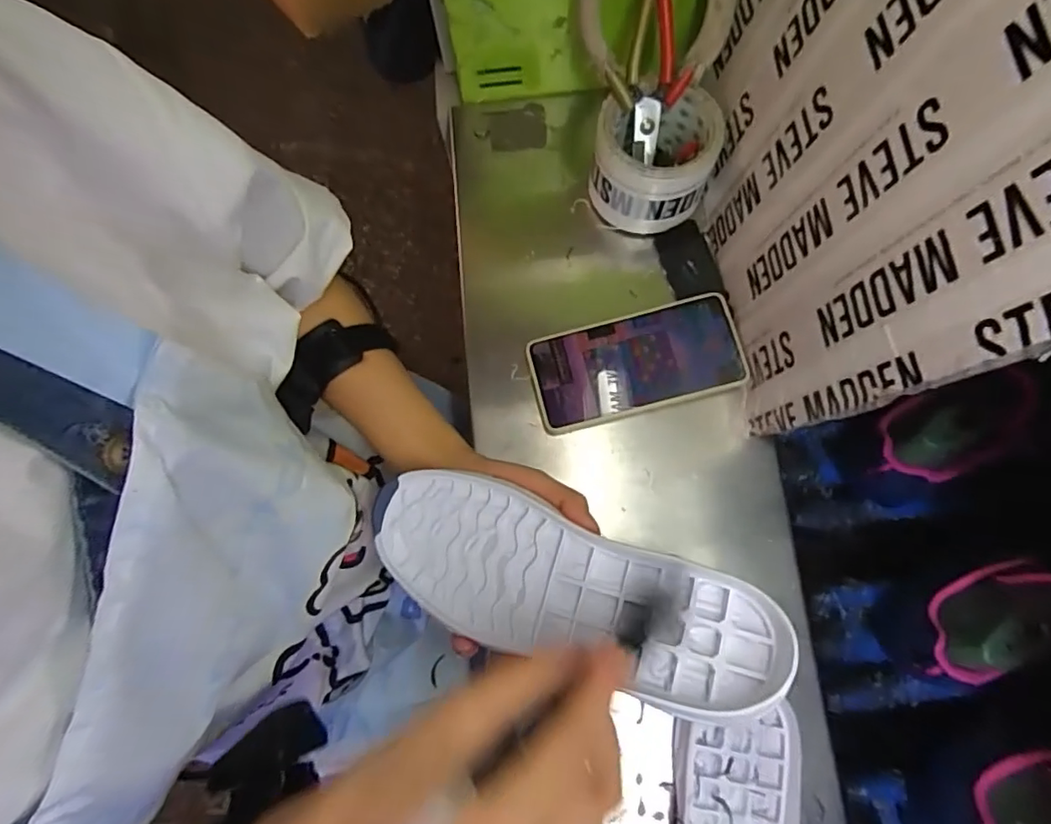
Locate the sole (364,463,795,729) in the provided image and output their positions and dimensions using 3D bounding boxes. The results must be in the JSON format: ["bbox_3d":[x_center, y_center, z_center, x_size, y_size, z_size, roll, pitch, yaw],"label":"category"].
[{"bbox_3d":[0.021,0.106,0.327,0.247,0.022,0.087,16,76,16],"label":"sole"}]

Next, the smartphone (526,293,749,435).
[{"bbox_3d":[0.089,-0.039,0.442,0.164,0.018,0.078,-13,76,-2],"label":"smartphone"}]

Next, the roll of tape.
[{"bbox_3d":[0.106,-0.206,0.450,0.096,0.073,0.087,10,76,4],"label":"roll of tape"}]

